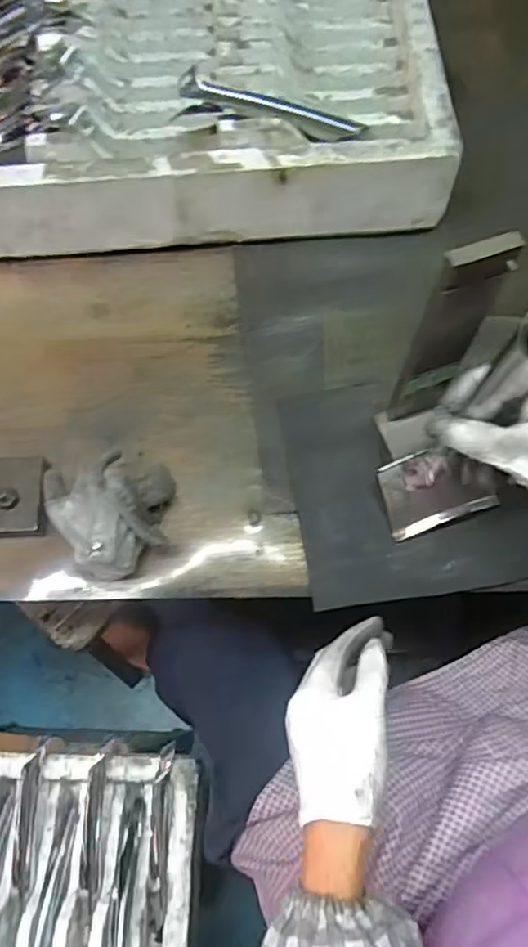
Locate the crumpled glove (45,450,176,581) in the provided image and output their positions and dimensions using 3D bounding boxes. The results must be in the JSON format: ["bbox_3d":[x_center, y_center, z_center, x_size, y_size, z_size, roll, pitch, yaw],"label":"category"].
[{"bbox_3d":[-0.115,0.029,0.469,0.085,0.059,0.095,-2,68,0],"label":"crumpled glove"}]

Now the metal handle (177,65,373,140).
[{"bbox_3d":[0.013,-0.312,0.531,0.172,0.022,0.013,3,66,-24],"label":"metal handle"}]

